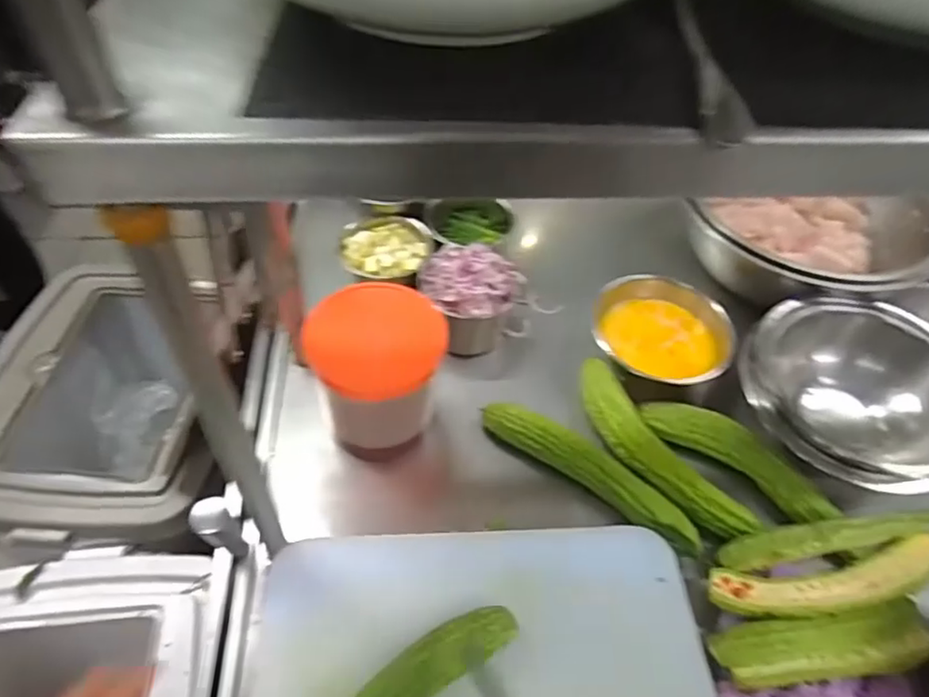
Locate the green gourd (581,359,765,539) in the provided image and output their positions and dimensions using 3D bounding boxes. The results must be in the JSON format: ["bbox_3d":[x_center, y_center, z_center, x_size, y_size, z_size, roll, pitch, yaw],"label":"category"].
[{"bbox_3d":[0.206,0.111,0.689,0.055,0.035,0.244,-26,56,-23],"label":"green gourd"}]

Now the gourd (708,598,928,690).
[{"bbox_3d":[0.332,0.268,0.565,0.204,0.033,0.054,-5,50,-8],"label":"gourd"}]

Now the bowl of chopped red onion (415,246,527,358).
[{"bbox_3d":[0.004,-0.056,0.815,0.119,0.144,0.096,-10,51,-12],"label":"bowl of chopped red onion"}]

